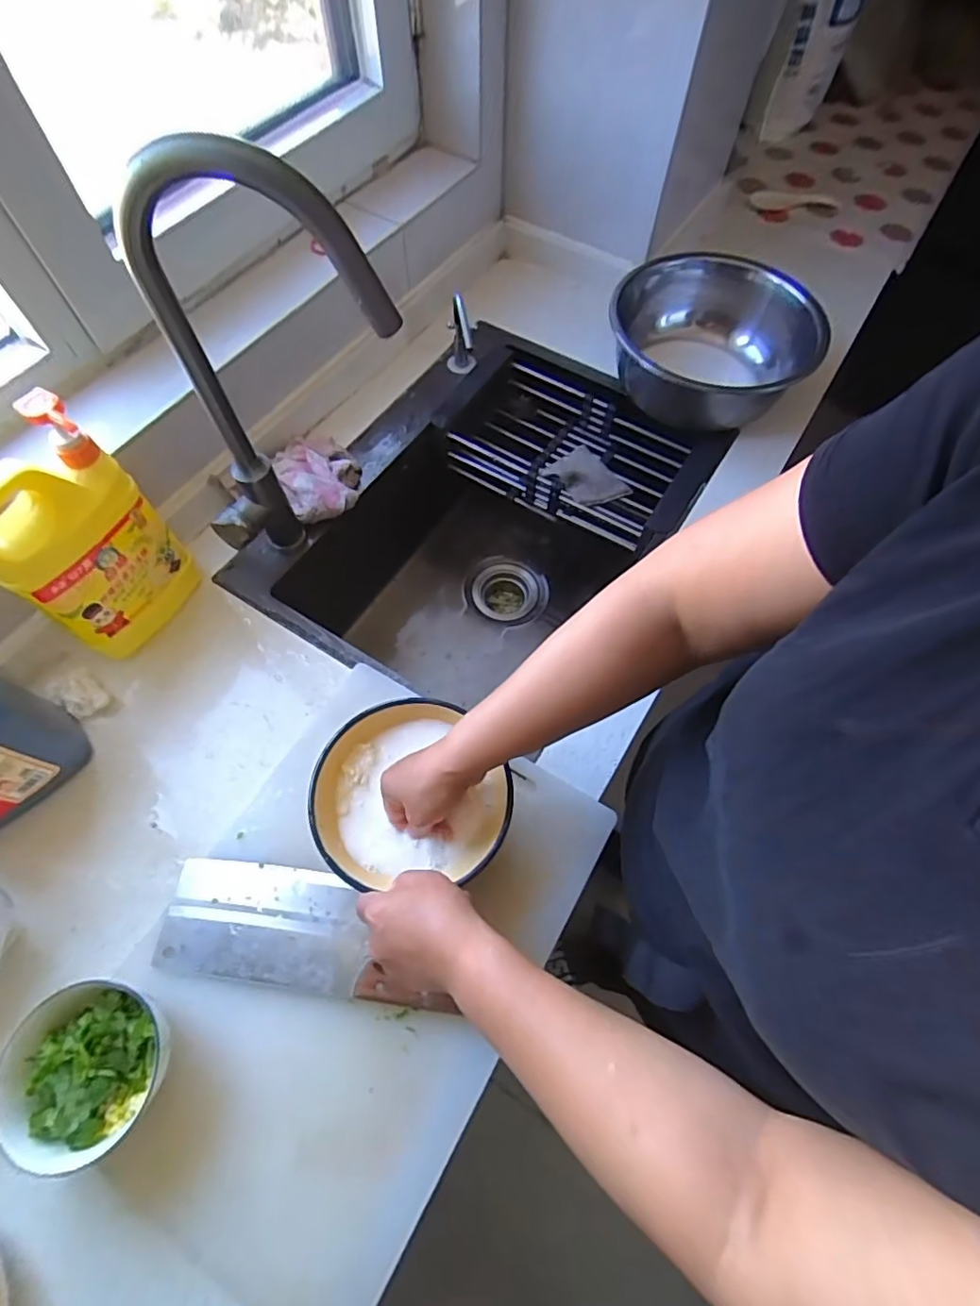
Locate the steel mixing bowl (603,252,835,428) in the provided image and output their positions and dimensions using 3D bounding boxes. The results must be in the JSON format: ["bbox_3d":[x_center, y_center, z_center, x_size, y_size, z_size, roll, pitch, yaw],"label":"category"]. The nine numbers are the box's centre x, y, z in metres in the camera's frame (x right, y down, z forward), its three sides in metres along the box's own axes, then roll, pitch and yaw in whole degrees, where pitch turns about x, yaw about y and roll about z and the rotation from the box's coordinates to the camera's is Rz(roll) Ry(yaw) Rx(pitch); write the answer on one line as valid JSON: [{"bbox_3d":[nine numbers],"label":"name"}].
[{"bbox_3d":[0.282,-0.408,0.769,0.245,0.143,0.225,0,65,-1],"label":"steel mixing bowl"}]

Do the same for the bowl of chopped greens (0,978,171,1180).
[{"bbox_3d":[-0.308,0.318,0.436,0.115,0.059,0.108,0,65,-1],"label":"bowl of chopped greens"}]

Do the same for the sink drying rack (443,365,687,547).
[{"bbox_3d":[0.110,-0.298,0.841,0.327,0.067,0.196,33,69,14],"label":"sink drying rack"}]

